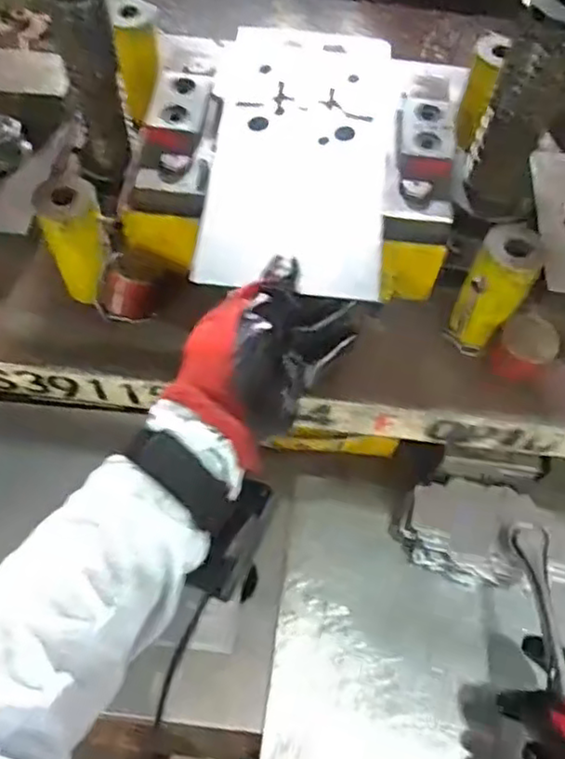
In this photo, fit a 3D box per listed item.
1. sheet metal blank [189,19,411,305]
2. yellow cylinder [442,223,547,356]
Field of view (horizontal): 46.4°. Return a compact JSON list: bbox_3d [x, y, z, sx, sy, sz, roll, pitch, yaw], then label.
[{"bbox_3d":[0.017,-0.170,0.482,0.126,0.008,0.255,7,63,-1],"label":"sheet metal blank"},{"bbox_3d":[0.149,-0.062,0.470,0.040,0.095,0.040,23,62,10],"label":"yellow cylinder"}]

